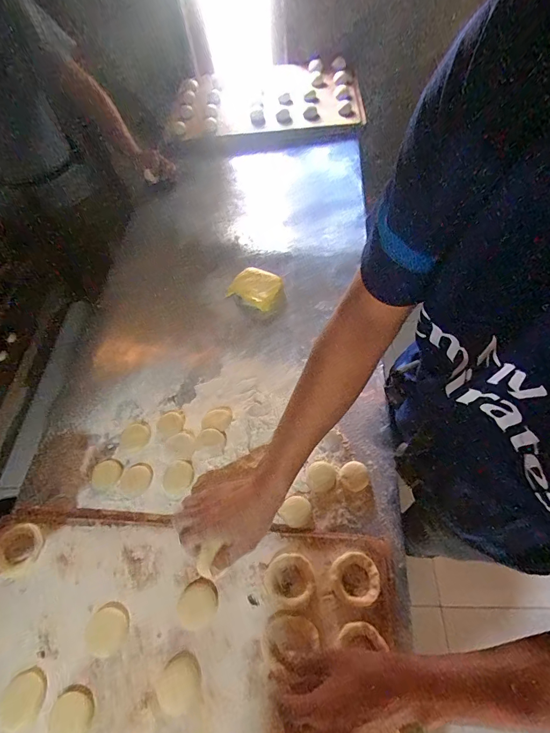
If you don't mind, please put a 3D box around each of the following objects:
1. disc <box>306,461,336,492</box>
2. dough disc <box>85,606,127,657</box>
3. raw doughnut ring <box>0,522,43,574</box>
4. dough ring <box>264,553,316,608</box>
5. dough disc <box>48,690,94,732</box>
[{"bbox_3d":[0.075,0.179,0.599,0.047,0.006,0.046,-2,56,3],"label":"disc"},{"bbox_3d":[-0.227,0.355,0.493,0.053,0.004,0.053,-2,56,3],"label":"dough disc"},{"bbox_3d":[-0.383,0.270,0.546,0.062,0.017,0.067,4,56,7],"label":"raw doughnut ring"},{"bbox_3d":[0.020,0.293,0.506,0.066,0.013,0.063,-2,56,3],"label":"dough ring"},{"bbox_3d":[-0.250,0.428,0.448,0.051,0.004,0.048,-2,56,3],"label":"dough disc"}]

